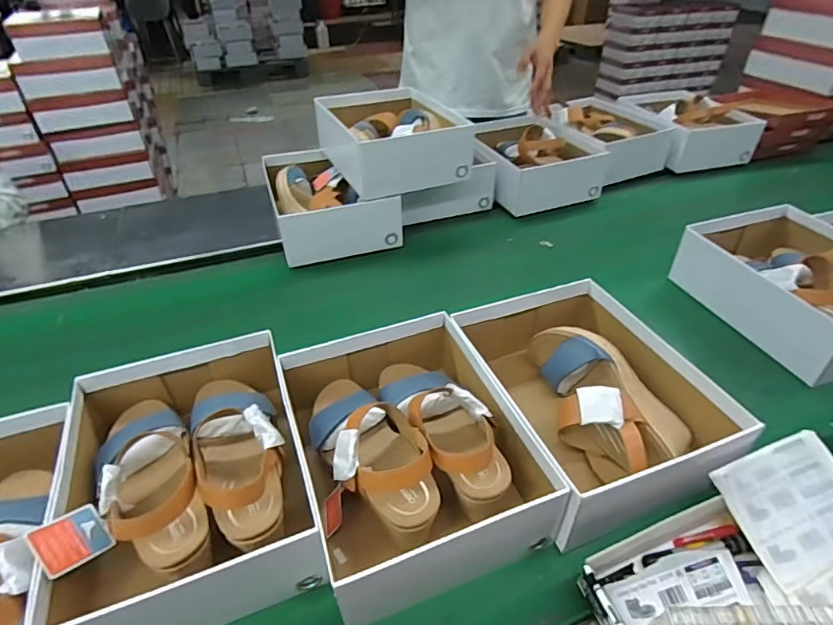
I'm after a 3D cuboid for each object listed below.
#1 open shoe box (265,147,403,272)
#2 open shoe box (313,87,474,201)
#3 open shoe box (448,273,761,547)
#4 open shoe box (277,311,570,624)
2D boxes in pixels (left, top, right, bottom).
[{"bbox_3d":[-0.186,-0.239,1.048,0.233,0.116,0.293,-13,38,-14],"label":"open shoe box"},{"bbox_3d":[-0.052,-0.376,1.034,0.259,0.107,0.304,-15,38,-17],"label":"open shoe box"},{"bbox_3d":[0.218,0.108,0.633,0.223,0.105,0.321,-13,38,-15],"label":"open shoe box"},{"bbox_3d":[-0.016,0.143,0.574,0.232,0.106,0.309,-14,38,-16],"label":"open shoe box"}]

